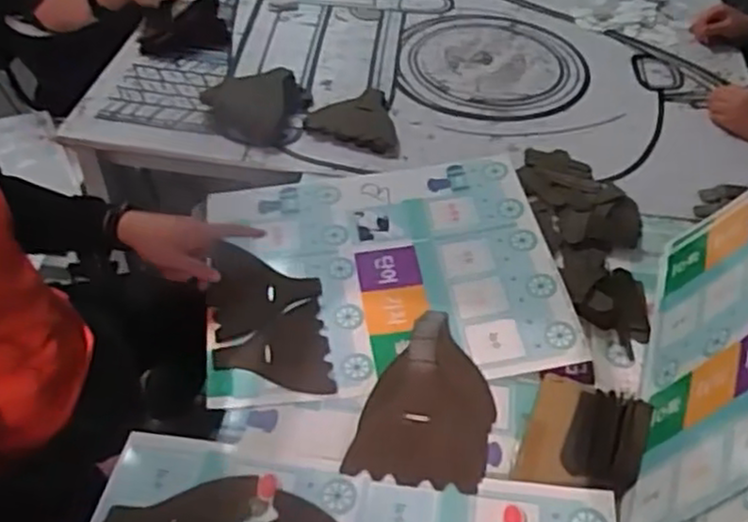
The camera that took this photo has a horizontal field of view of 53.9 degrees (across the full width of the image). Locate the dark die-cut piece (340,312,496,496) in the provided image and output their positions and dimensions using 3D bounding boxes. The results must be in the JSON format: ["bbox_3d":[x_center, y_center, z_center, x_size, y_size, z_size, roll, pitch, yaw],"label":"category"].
[{"bbox_3d":[0.072,0.150,0.854,0.142,0.034,0.237,13,46,13],"label":"dark die-cut piece"}]

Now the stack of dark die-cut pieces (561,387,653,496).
[{"bbox_3d":[0.259,0.199,0.820,0.078,0.019,0.124,18,48,17],"label":"stack of dark die-cut pieces"}]

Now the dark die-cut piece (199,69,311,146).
[{"bbox_3d":[-0.201,-0.269,1.269,0.185,0.055,0.178,-8,45,-8],"label":"dark die-cut piece"}]

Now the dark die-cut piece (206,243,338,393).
[{"bbox_3d":[-0.134,0.069,0.922,0.140,0.056,0.202,-6,45,-6],"label":"dark die-cut piece"}]

